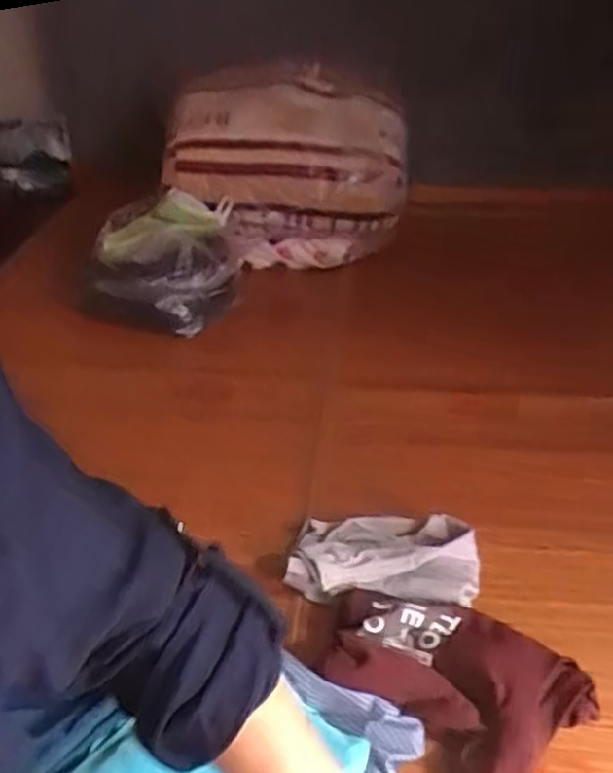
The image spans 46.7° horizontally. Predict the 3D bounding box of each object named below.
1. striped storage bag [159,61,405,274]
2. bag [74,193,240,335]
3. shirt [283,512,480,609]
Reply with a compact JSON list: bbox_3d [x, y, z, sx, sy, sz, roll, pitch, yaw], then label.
[{"bbox_3d":[-0.034,-0.445,1.456,0.460,0.362,0.293,1,33,1],"label":"striped storage bag"},{"bbox_3d":[-0.263,-0.222,1.310,0.254,0.176,0.287,1,33,2],"label":"bag"},{"bbox_3d":[0.089,0.198,0.810,0.202,0.058,0.123,5,34,11],"label":"shirt"}]

